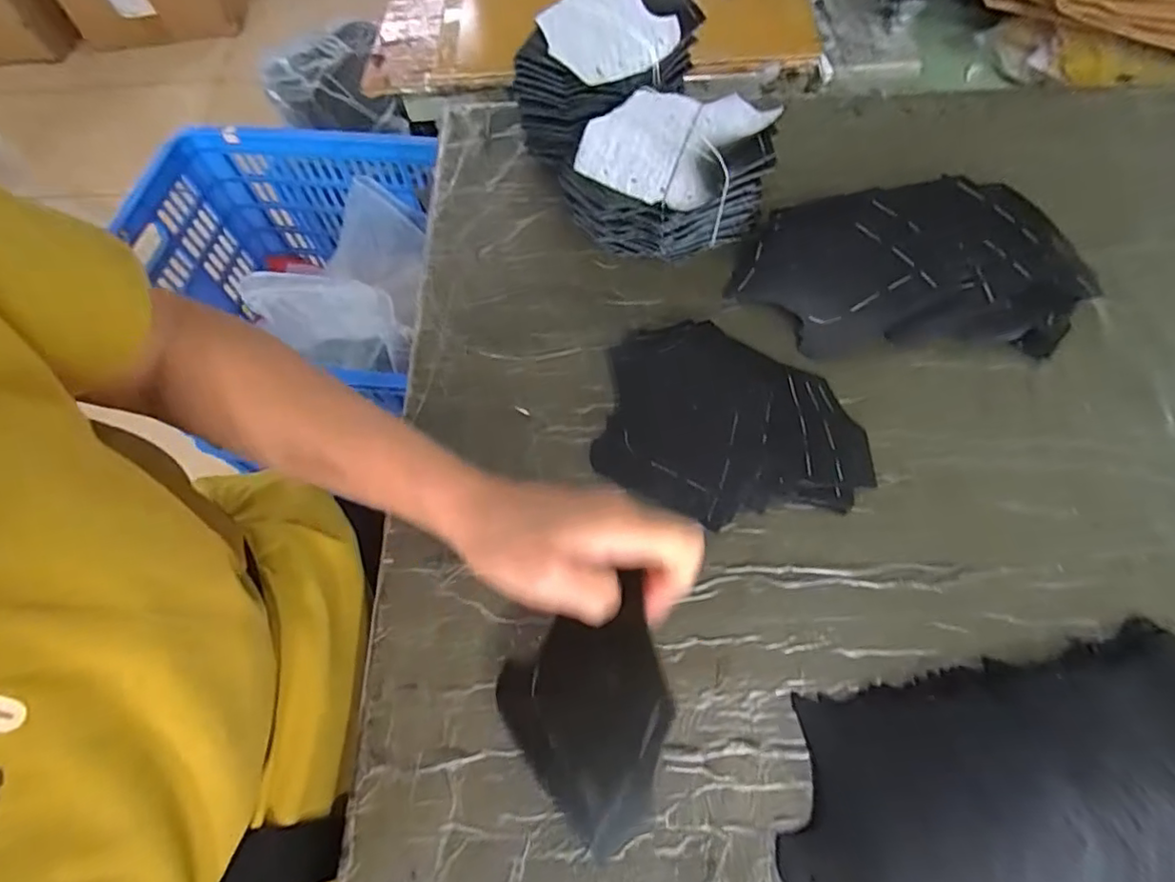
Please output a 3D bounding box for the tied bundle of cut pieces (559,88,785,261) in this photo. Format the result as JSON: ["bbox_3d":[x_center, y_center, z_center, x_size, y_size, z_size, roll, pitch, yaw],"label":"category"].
[{"bbox_3d":[0.062,-0.197,0.453,0.134,0.096,0.098,-34,69,-13],"label":"tied bundle of cut pieces"}]

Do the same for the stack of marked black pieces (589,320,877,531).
[{"bbox_3d":[0.098,-0.008,0.406,0.187,0.033,0.141,26,69,13],"label":"stack of marked black pieces"}]

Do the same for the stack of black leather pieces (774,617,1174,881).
[{"bbox_3d":[0.255,0.196,0.307,0.290,0.029,0.151,-12,65,-3],"label":"stack of black leather pieces"}]

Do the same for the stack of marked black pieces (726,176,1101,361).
[{"bbox_3d":[0.244,-0.136,0.450,0.251,0.055,0.134,1,65,2],"label":"stack of marked black pieces"}]

